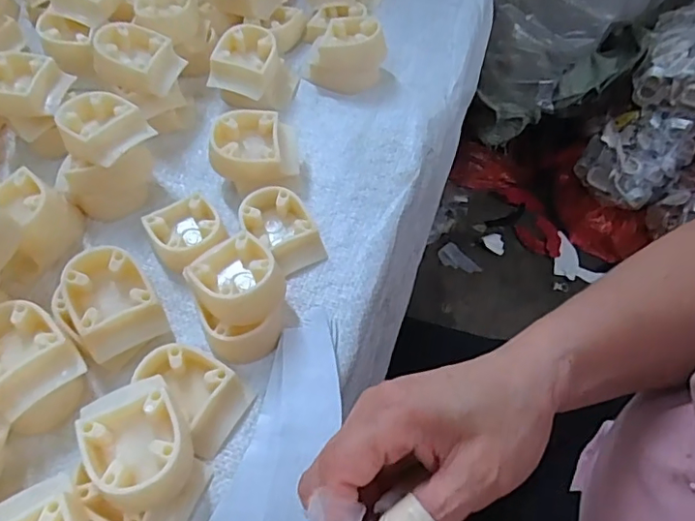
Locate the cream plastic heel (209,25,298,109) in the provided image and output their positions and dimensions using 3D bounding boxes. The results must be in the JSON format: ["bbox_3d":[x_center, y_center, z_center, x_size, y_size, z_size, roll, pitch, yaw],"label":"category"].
[{"bbox_3d":[-0.076,-0.155,0.442,0.062,0.037,0.060,10,57,6],"label":"cream plastic heel"}]

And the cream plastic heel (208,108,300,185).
[{"bbox_3d":[-0.067,-0.077,0.391,0.063,0.040,0.049,-8,57,-7],"label":"cream plastic heel"}]

